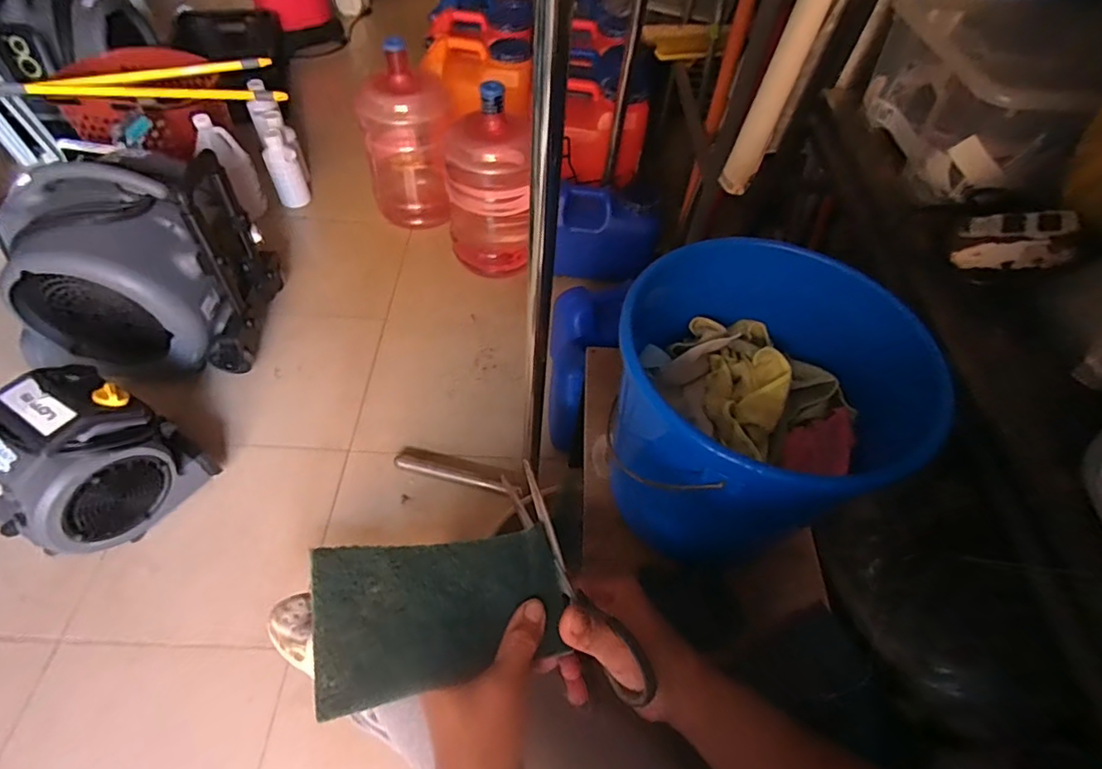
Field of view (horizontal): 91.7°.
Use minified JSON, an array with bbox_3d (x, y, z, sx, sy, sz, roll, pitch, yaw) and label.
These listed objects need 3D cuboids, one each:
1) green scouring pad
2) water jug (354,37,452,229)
[{"bbox_3d":[-0.059,0.130,0.312,0.142,0.006,0.077,0,71,-29],"label":"green scouring pad"},{"bbox_3d":[-0.413,-0.726,1.549,0.240,0.445,0.279,-8,54,-9],"label":"water jug"}]

